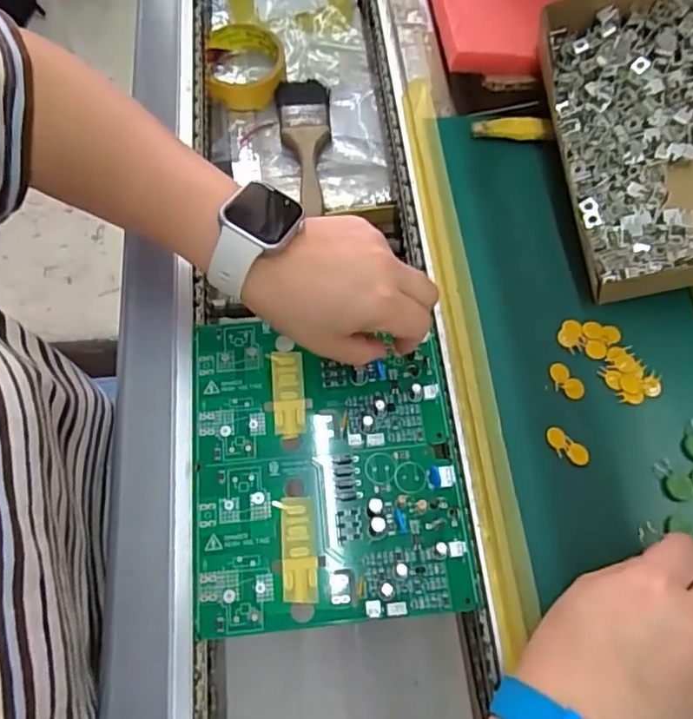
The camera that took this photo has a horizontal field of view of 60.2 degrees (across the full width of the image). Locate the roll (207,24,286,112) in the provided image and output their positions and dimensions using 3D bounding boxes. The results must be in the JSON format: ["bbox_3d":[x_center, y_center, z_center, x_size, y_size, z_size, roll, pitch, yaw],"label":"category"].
[{"bbox_3d":[-0.098,-0.288,0.590,0.074,0.034,0.083,-5,66,-2],"label":"roll"}]

